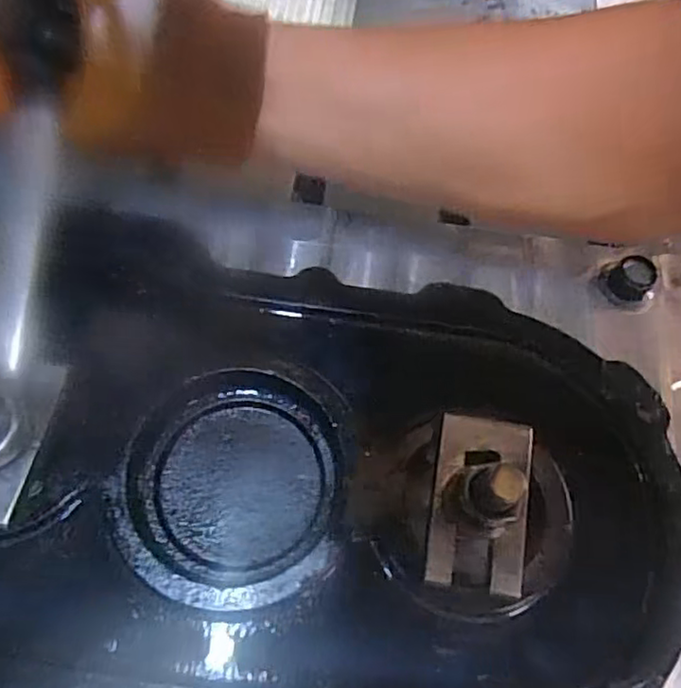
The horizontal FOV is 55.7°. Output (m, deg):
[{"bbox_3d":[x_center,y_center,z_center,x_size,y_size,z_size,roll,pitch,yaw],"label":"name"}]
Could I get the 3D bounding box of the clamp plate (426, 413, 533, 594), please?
[{"bbox_3d":[0.060,0.066,0.274,0.039,0.006,0.072,11,66,2],"label":"clamp plate"}]

